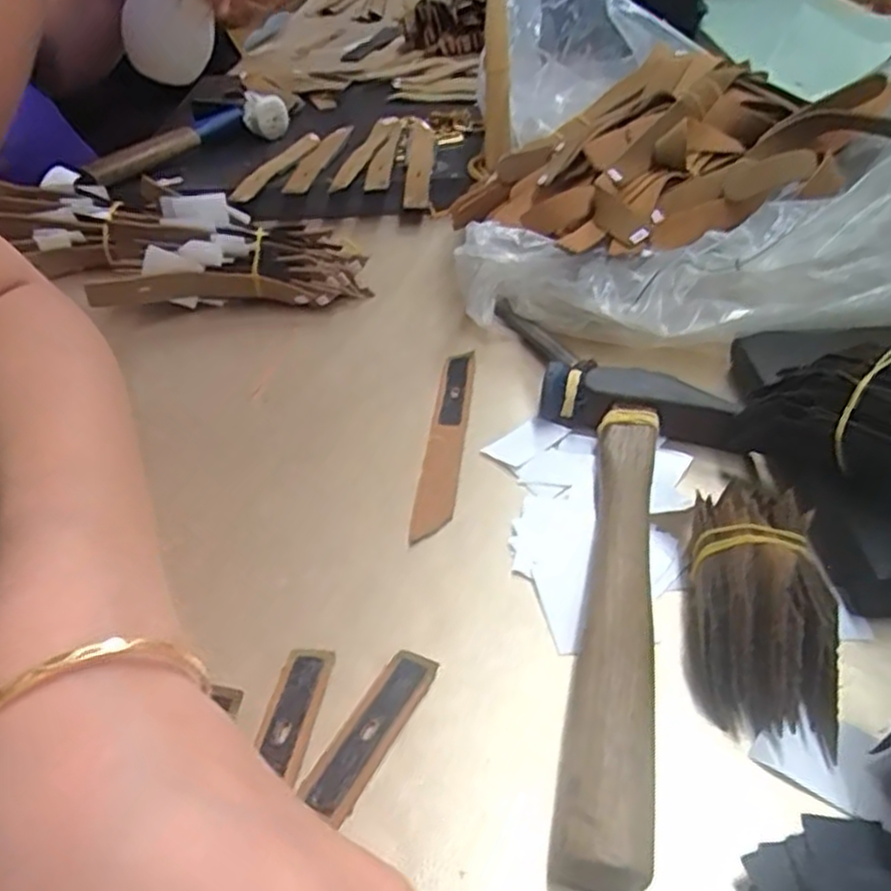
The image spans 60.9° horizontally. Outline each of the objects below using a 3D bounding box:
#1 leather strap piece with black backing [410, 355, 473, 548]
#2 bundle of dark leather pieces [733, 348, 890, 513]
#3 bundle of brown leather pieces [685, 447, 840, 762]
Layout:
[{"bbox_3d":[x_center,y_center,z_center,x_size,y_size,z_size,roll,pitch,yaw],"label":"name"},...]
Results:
[{"bbox_3d":[0.000,-0.004,0.346,0.016,0.005,0.126,2,40,7],"label":"leather strap piece with black backing"},{"bbox_3d":[0.156,-0.012,0.273,0.052,0.043,0.086,-33,48,-30],"label":"bundle of dark leather pieces"},{"bbox_3d":[0.101,0.050,0.249,0.039,0.039,0.089,4,53,9],"label":"bundle of brown leather pieces"}]

